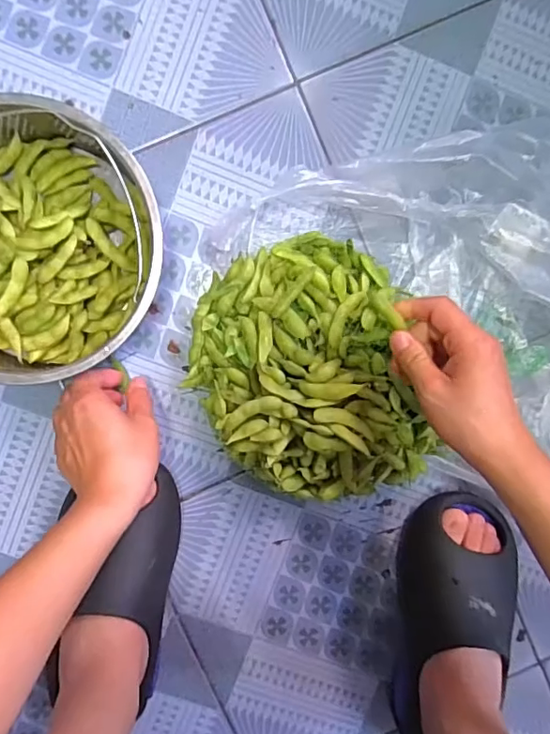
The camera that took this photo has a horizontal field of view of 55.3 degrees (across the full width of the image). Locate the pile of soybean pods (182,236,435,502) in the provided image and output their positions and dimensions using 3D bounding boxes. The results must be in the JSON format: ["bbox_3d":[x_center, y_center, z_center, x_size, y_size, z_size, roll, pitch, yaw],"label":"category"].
[{"bbox_3d":[0.026,0.008,0.455,0.179,0.073,0.219,-14,95,-3],"label":"pile of soybean pods"}]

